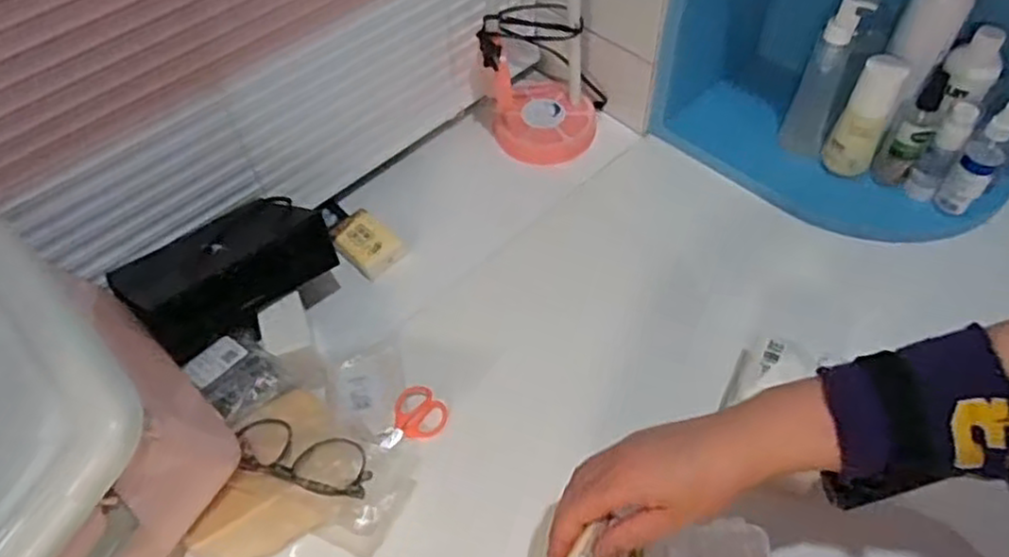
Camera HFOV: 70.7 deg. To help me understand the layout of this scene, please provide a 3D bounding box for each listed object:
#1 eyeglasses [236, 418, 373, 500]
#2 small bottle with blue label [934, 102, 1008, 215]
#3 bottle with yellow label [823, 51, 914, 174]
[{"bbox_3d":[-0.164,0.144,0.579,0.126,0.029,0.049,14,55,13],"label":"eyeglasses"},{"bbox_3d":[0.496,-0.116,0.745,0.036,0.142,0.034,37,62,26],"label":"small bottle with blue label"},{"bbox_3d":[0.406,-0.177,0.808,0.054,0.155,0.045,27,58,21],"label":"bottle with yellow label"}]

